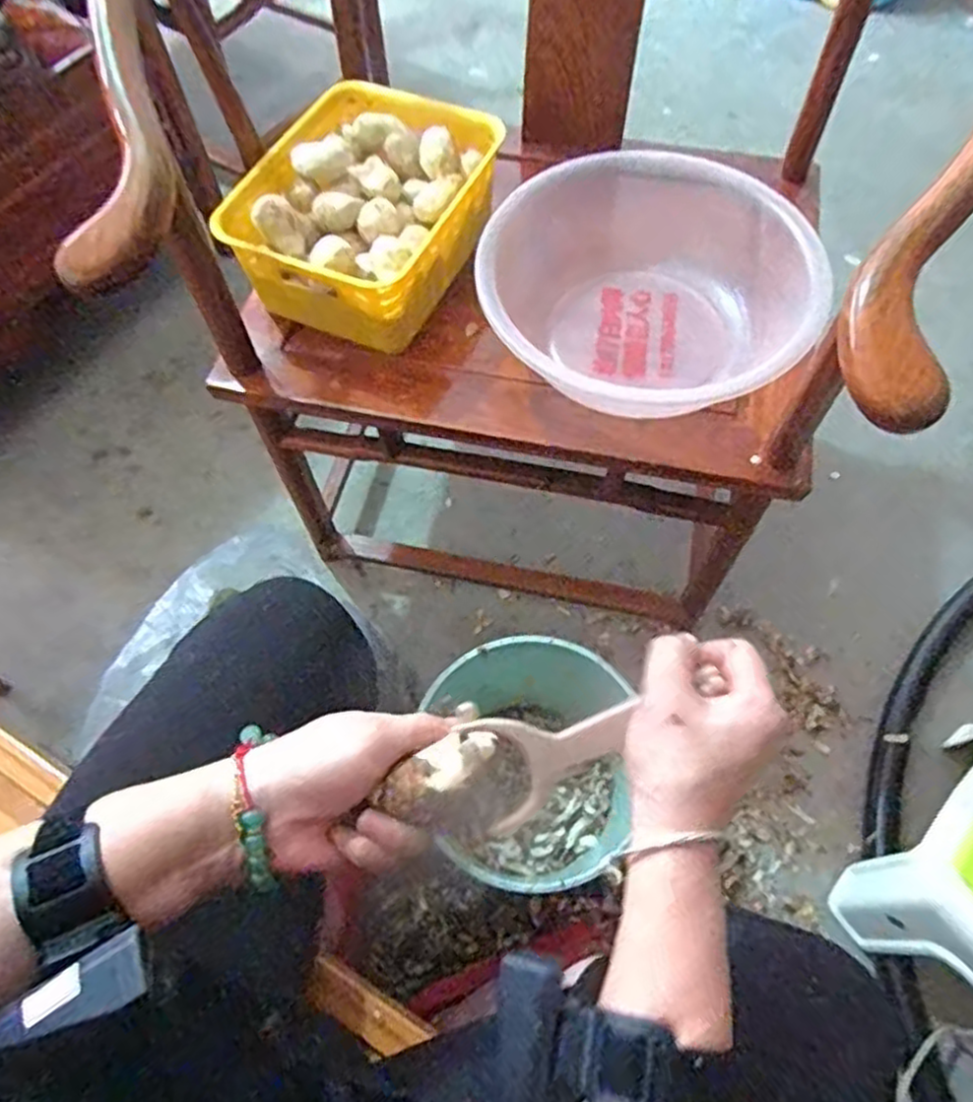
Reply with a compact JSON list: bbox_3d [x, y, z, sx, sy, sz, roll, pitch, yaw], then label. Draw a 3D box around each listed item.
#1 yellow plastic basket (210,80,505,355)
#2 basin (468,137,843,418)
[{"bbox_3d":[-0.110,-0.334,0.709,0.189,0.098,0.258,25,65,12],"label":"yellow plastic basket"},{"bbox_3d":[0.145,-0.251,0.678,0.275,0.109,0.261,0,63,0],"label":"basin"}]

